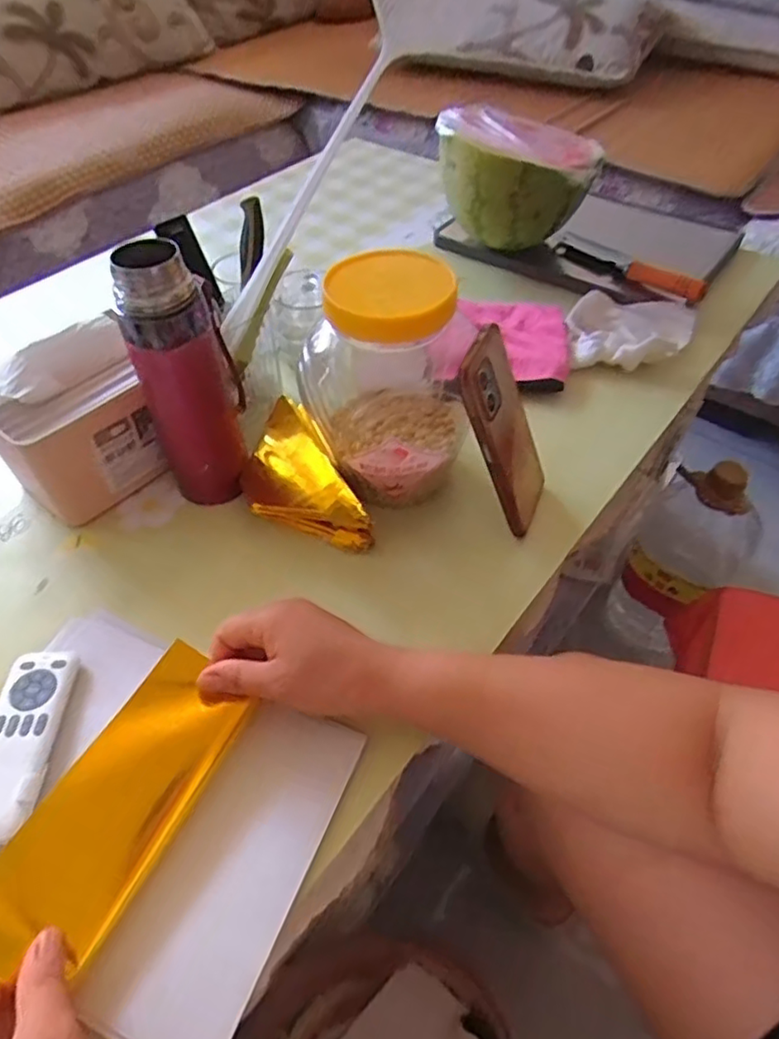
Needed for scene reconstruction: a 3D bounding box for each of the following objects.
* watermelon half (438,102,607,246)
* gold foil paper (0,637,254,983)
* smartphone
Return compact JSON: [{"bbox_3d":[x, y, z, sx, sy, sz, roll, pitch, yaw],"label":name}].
[{"bbox_3d":[0.148,-0.401,0.770,0.186,0.133,0.145,17,51,15],"label":"watermelon half"},{"bbox_3d":[-0.155,0.163,0.364,0.070,0.014,0.176,43,51,-12],"label":"gold foil paper"},{"bbox_3d":[0.093,-0.064,0.496,0.016,0.161,0.068,8,44,41],"label":"smartphone"}]

